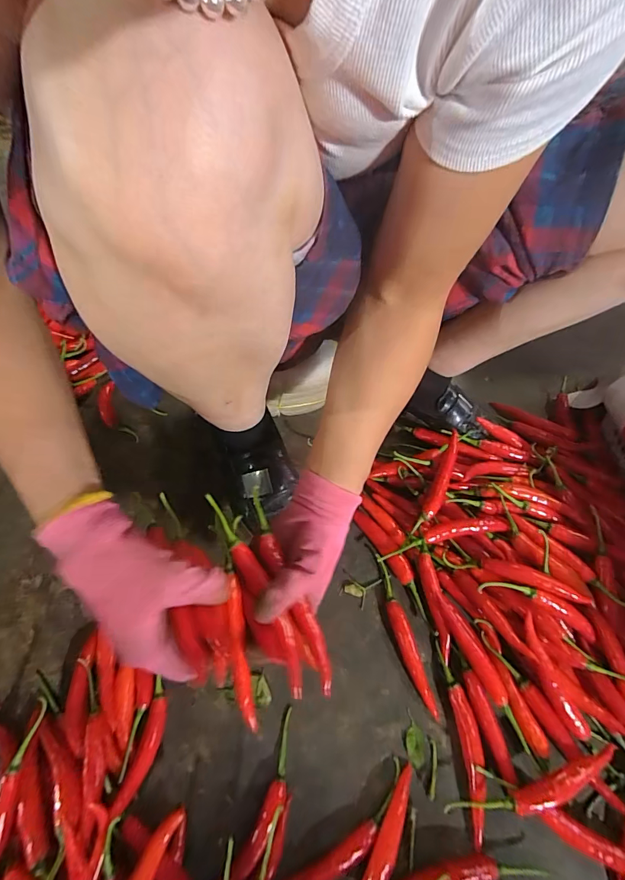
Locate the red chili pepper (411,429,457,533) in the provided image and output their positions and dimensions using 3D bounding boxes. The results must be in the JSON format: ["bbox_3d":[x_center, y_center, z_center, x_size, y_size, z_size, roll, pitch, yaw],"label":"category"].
[{"bbox_3d":[0.162,0.056,0.508,0.020,0.026,0.136,24,75,9],"label":"red chili pepper"}]

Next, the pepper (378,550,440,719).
[{"bbox_3d":[0.101,0.217,0.454,0.017,0.019,0.168,-12,62,-11],"label":"pepper"}]

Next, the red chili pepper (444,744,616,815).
[{"bbox_3d":[0.218,0.331,0.377,0.177,0.026,0.025,-12,62,-11],"label":"red chili pepper"}]

